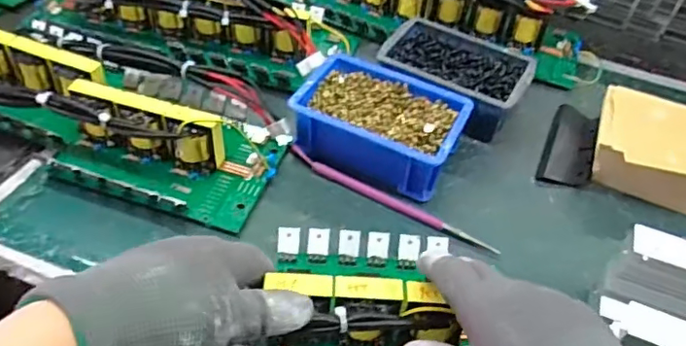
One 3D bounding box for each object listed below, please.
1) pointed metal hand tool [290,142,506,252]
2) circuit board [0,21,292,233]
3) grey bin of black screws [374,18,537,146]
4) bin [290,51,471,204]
[{"bbox_3d":[0.039,0.024,0.491,0.200,0.014,0.011,27,52,17],"label":"pointed metal hand tool"},{"bbox_3d":[-0.220,-0.067,0.509,0.344,0.056,0.144,23,51,14],"label":"circuit board"},{"bbox_3d":[0.113,-0.100,0.578,0.142,0.053,0.105,31,53,20],"label":"grey bin of black screws"},{"bbox_3d":[0.032,-0.046,0.520,0.149,0.053,0.103,25,51,15],"label":"bin"}]

